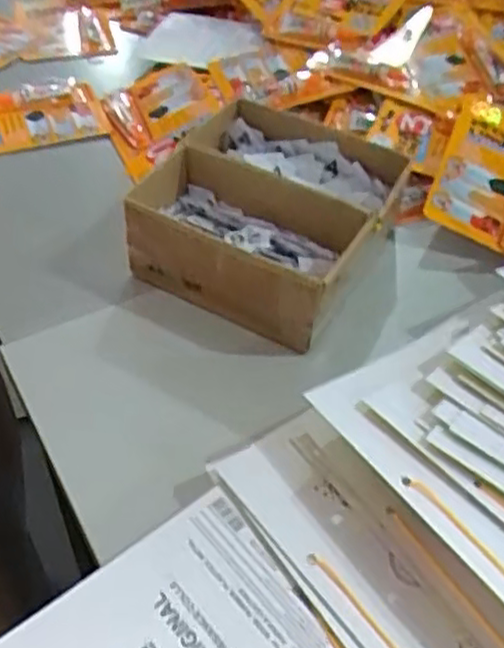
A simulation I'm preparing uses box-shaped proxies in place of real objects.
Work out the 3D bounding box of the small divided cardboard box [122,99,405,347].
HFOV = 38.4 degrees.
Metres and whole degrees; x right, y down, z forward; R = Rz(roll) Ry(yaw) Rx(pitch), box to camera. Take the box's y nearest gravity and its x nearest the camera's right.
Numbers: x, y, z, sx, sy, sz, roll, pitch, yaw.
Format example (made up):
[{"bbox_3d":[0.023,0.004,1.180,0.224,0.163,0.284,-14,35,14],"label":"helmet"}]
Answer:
[{"bbox_3d":[0.015,-0.084,0.565,0.166,0.071,0.170,25,51,20],"label":"small divided cardboard box"}]

